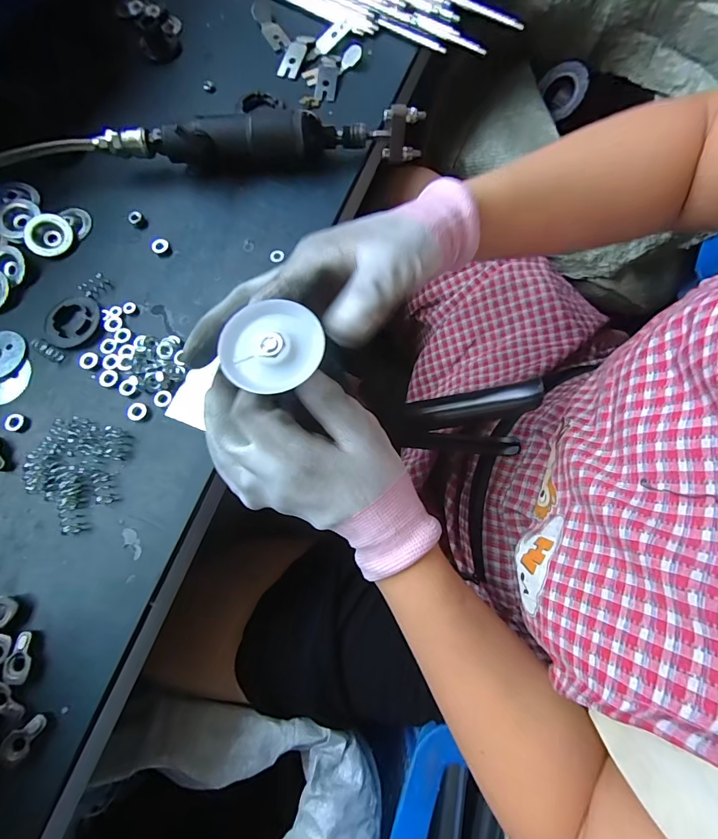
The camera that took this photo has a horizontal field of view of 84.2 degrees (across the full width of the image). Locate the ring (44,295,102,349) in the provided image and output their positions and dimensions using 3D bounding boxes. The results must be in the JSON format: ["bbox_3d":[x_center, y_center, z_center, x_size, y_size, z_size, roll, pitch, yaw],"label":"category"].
[{"bbox_3d":[-0.237,-0.082,0.327,0.040,0.004,0.046,5,74,4],"label":"ring"}]

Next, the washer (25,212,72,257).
[{"bbox_3d":[-0.275,-0.163,0.354,0.036,0.008,0.039,-5,85,-19],"label":"washer"}]

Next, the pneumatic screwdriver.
[{"bbox_3d":[-0.087,-0.252,0.358,0.280,0.052,0.034,-6,74,1],"label":"pneumatic screwdriver"}]

